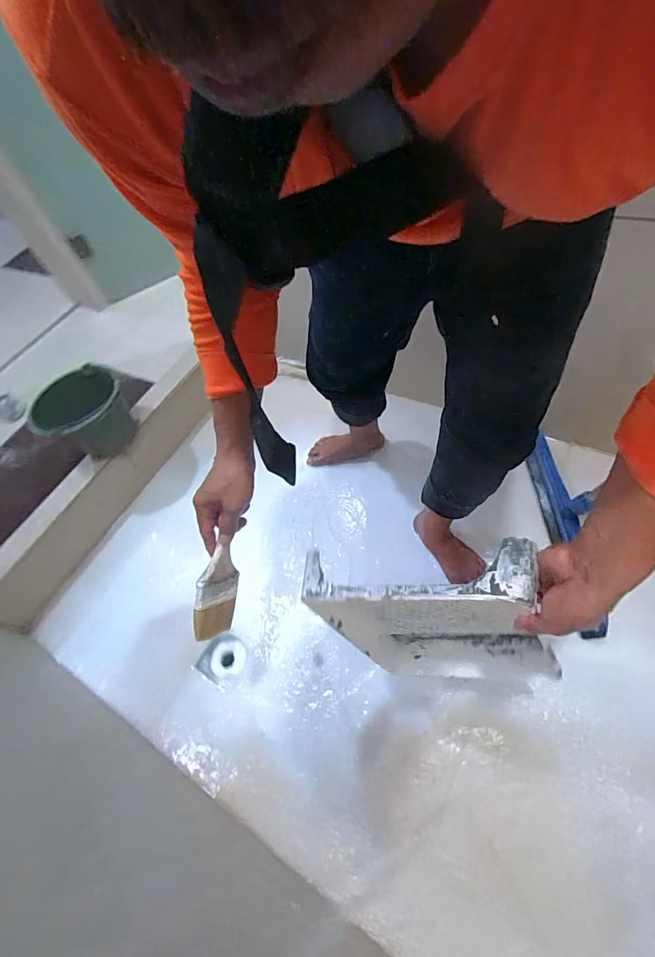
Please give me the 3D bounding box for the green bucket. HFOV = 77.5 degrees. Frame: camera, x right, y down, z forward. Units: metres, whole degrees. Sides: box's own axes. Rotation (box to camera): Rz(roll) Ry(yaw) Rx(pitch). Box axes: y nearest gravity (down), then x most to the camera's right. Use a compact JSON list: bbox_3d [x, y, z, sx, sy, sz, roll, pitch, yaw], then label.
[{"bbox_3d":[-0.693,-0.178,1.175,0.218,0.190,0.205,-1,55,2],"label":"green bucket"}]

